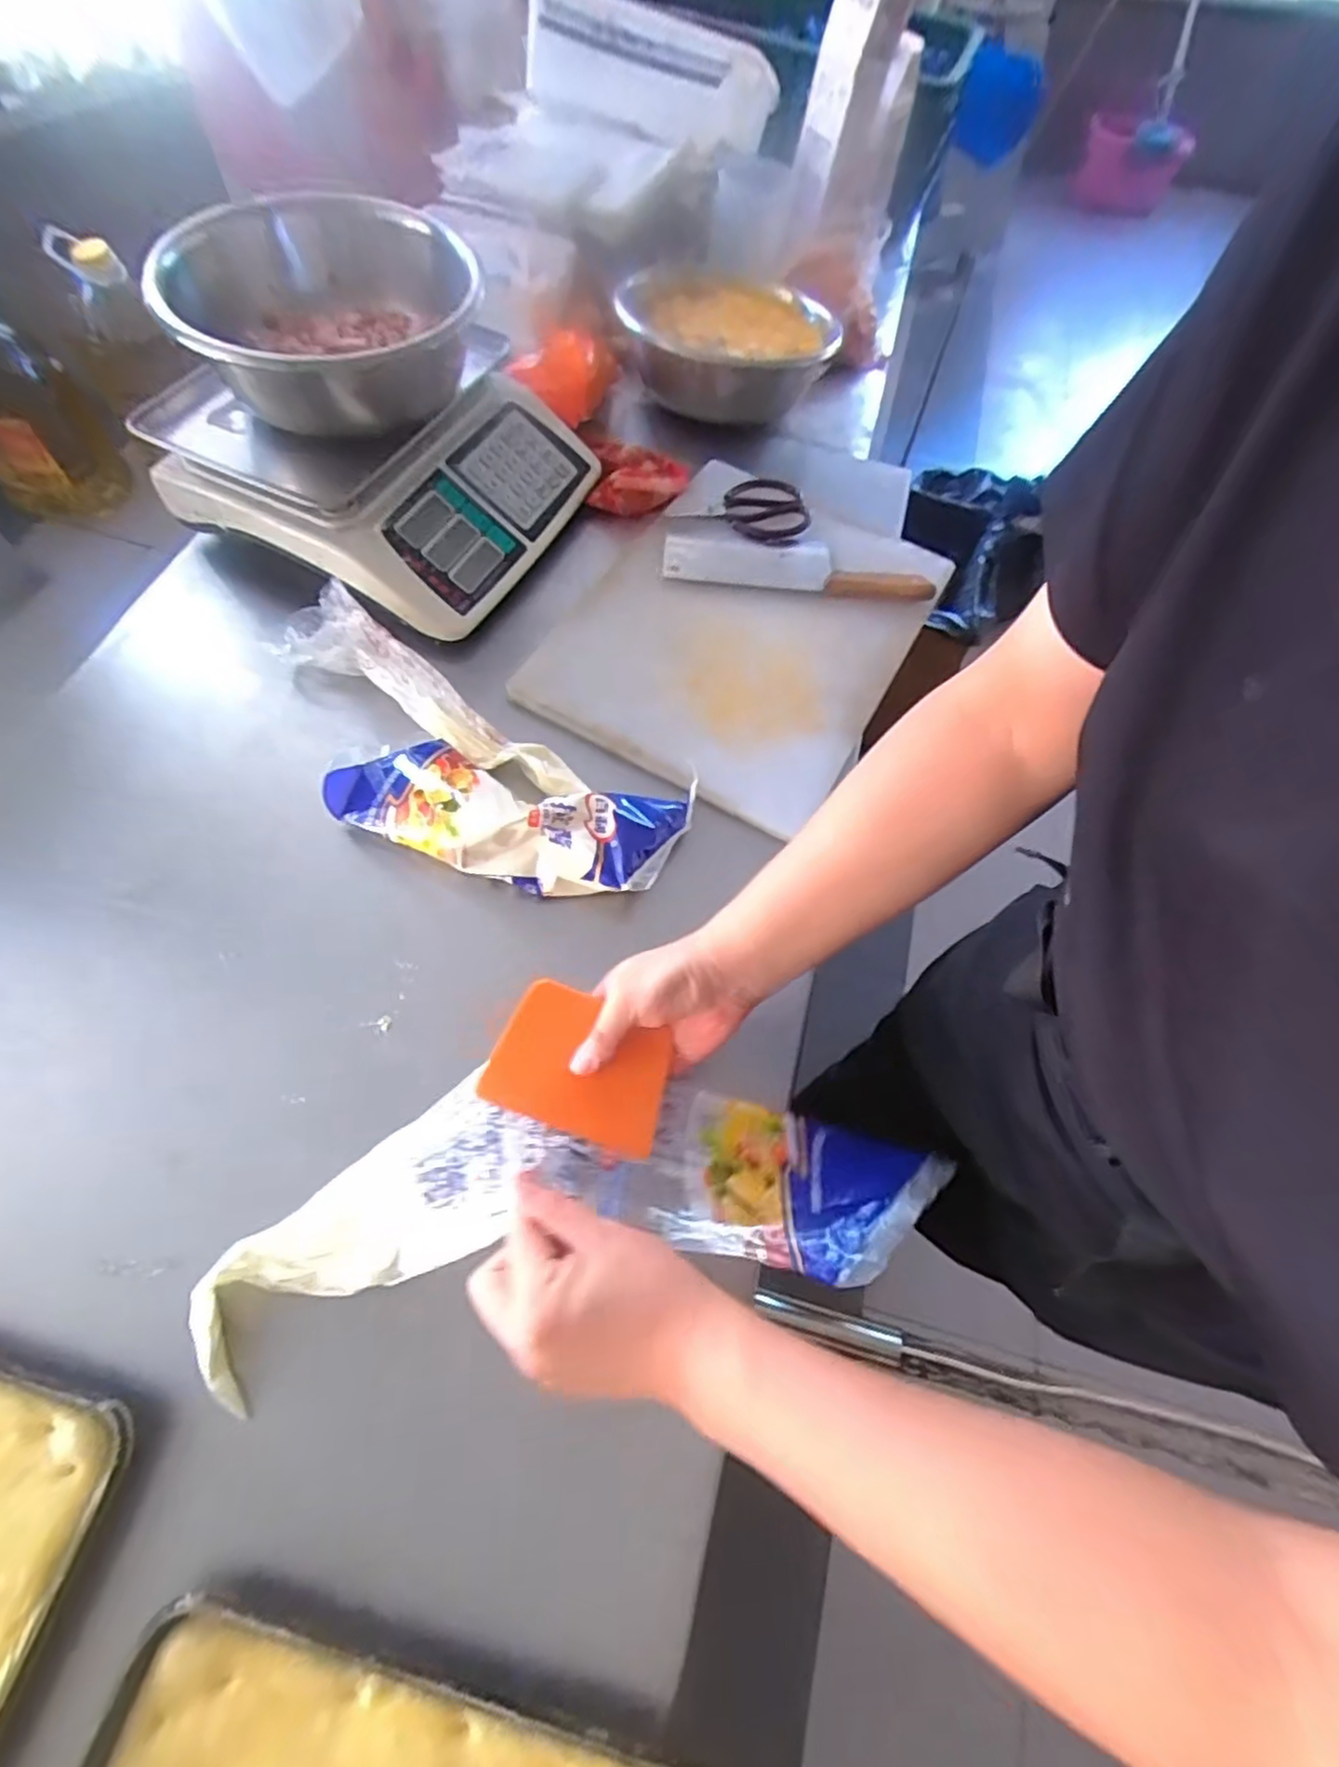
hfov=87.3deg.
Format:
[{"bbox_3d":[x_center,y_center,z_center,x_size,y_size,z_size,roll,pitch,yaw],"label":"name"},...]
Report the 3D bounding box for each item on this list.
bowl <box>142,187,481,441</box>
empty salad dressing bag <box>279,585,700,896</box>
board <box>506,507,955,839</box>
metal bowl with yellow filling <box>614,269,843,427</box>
[{"bbox_3d":[-0.331,-0.551,0.679,0.250,0.116,0.302,-1,64,-5],"label":"bowl"},{"bbox_3d":[-0.203,-0.115,0.642,0.443,0.063,0.177,26,65,10],"label":"empty salad dressing bag"},{"bbox_3d":[0.082,-0.292,0.777,0.348,0.029,0.445,29,69,6],"label":"board"},{"bbox_3d":[0.079,-0.713,0.949,0.276,0.101,0.248,-14,66,-12],"label":"metal bowl with yellow filling"}]

